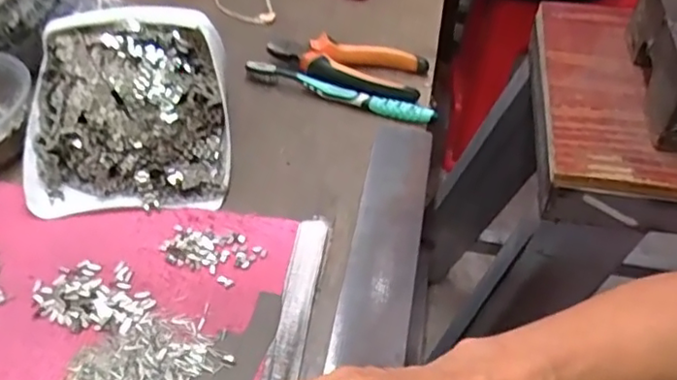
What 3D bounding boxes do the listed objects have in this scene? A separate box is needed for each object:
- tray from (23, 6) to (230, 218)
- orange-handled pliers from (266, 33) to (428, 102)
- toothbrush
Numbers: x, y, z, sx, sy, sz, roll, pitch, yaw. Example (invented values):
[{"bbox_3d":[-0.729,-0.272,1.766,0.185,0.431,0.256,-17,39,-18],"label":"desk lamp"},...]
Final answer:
[{"bbox_3d":[-0.167,-0.070,0.492,0.155,0.043,0.177,-2,78,-6],"label":"tray"},{"bbox_3d":[0.006,-0.118,0.589,0.148,0.022,0.064,15,49,12],"label":"orange-handled pliers"},{"bbox_3d":[-0.001,-0.091,0.566,0.185,0.014,0.012,19,50,15],"label":"toothbrush"}]

